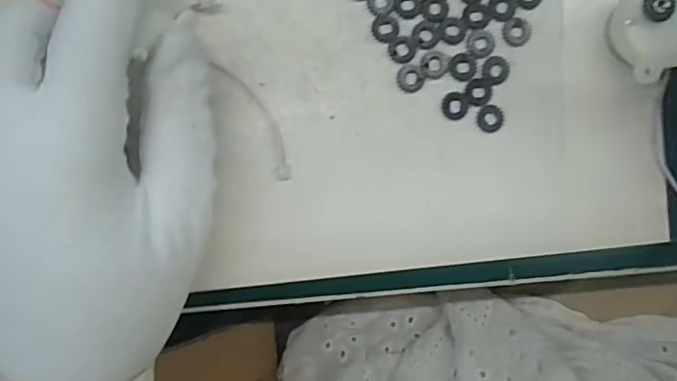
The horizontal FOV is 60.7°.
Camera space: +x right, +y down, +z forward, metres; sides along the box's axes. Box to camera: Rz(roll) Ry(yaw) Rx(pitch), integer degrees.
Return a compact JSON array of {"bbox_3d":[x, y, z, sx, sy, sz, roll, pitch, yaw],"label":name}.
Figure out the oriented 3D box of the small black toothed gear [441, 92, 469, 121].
[{"bbox_3d":[0.045,-0.032,0.219,0.010,0.004,0.010,1,94,-1],"label":"small black toothed gear"}]

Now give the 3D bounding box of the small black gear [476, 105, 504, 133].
[{"bbox_3d":[0.058,-0.027,0.220,0.010,0.004,0.011,0,94,-1],"label":"small black gear"}]

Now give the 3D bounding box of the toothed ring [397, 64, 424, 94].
[{"bbox_3d":[0.028,-0.042,0.217,0.010,0.004,0.011,0,94,-1],"label":"toothed ring"}]

